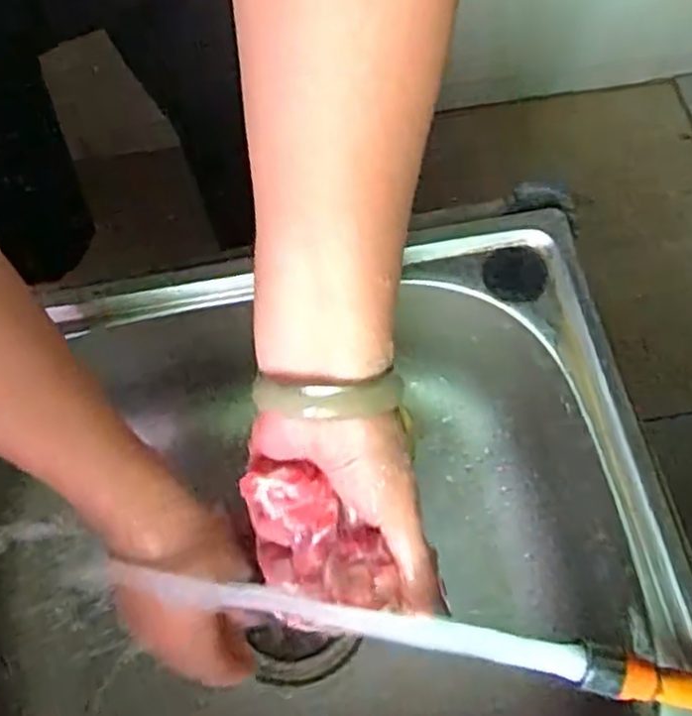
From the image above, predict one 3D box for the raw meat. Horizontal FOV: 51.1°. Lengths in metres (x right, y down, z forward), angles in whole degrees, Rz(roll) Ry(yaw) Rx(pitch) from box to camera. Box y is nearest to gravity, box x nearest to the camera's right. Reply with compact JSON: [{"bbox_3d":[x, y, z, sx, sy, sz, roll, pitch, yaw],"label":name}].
[{"bbox_3d":[-0.014,0.090,0.353,0.060,0.040,0.074,-13,68,-6],"label":"raw meat"}]

